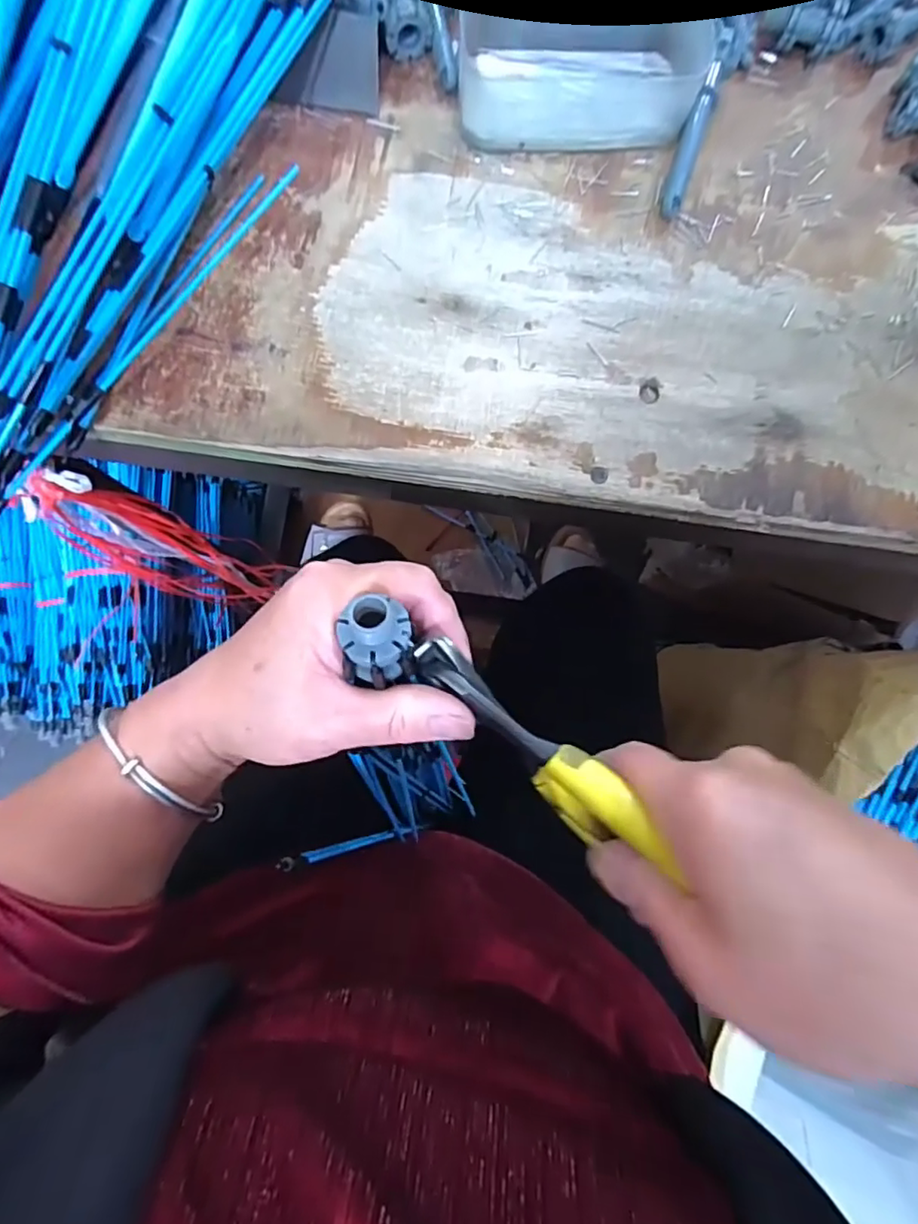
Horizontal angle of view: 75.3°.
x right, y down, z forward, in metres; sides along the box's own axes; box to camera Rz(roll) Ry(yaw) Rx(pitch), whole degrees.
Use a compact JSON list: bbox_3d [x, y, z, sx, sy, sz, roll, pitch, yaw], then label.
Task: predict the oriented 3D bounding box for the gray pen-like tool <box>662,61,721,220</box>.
[{"bbox_3d":[0.118,-0.239,0.301,0.011,0.011,0.082,19,83,0],"label":"gray pen-like tool"}]

